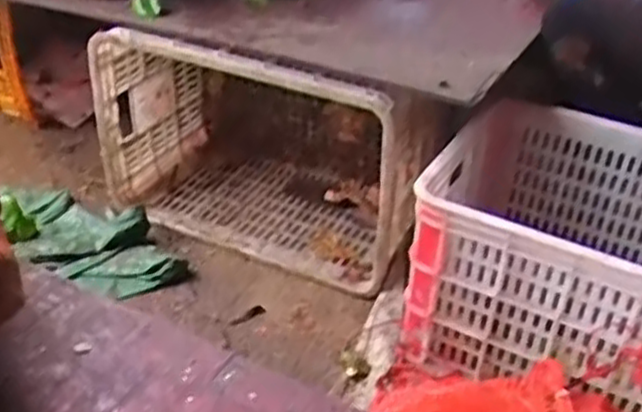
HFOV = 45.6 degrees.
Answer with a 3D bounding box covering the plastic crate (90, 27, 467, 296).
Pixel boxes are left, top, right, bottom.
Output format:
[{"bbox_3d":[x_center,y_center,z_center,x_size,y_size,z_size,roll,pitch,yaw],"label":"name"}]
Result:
[{"bbox_3d":[-0.077,-0.134,1.315,0.529,0.353,0.304,18,38,19],"label":"plastic crate"}]

